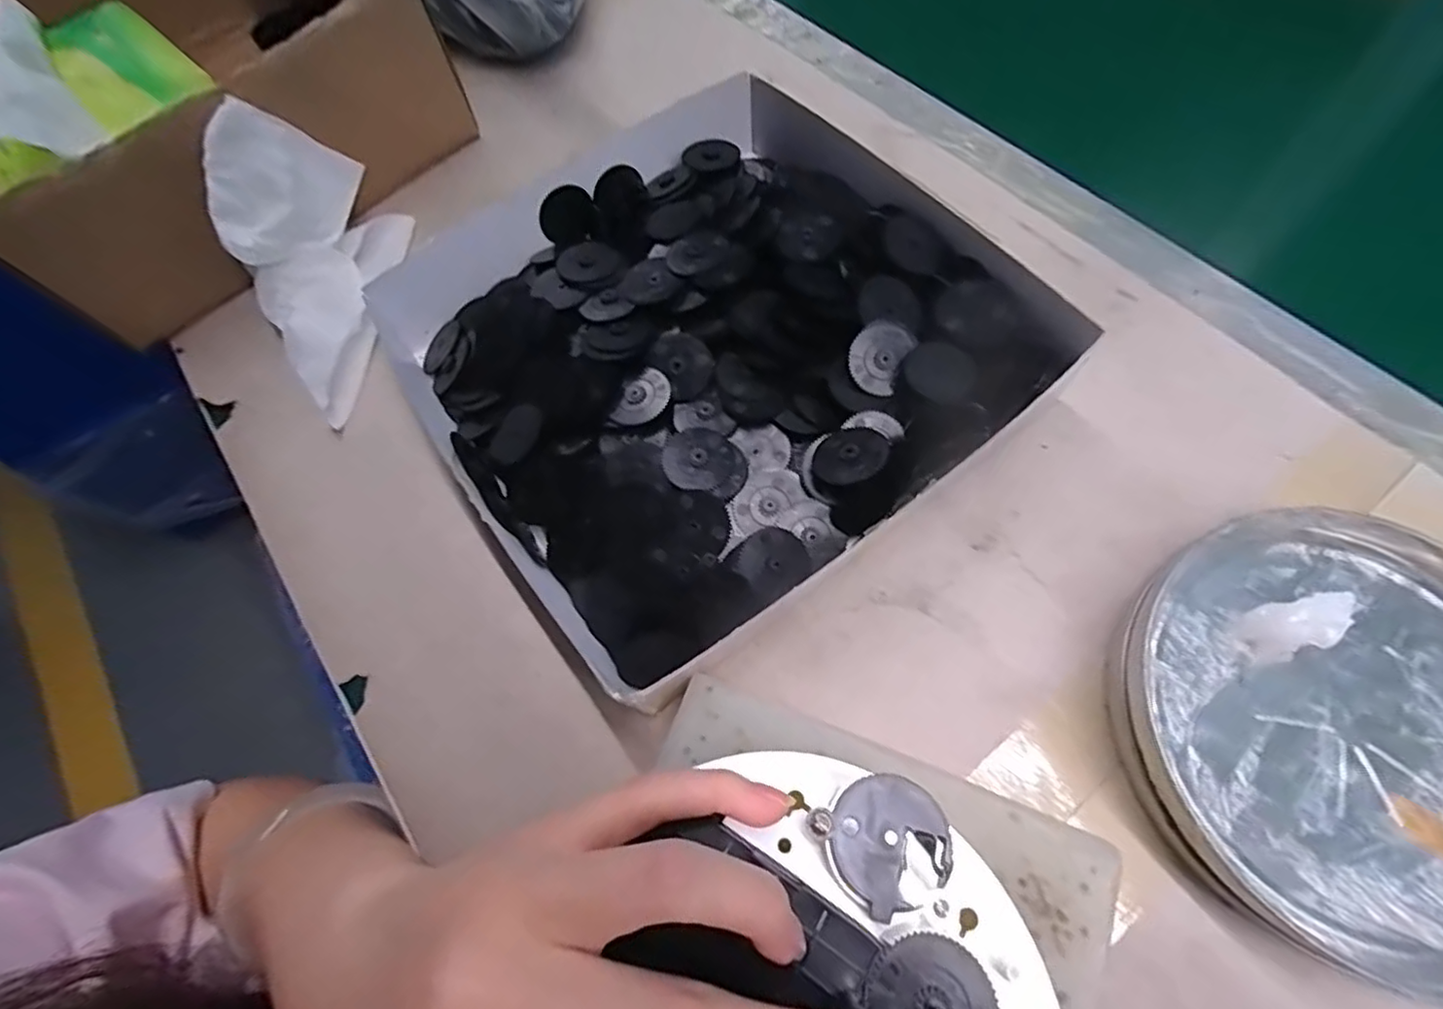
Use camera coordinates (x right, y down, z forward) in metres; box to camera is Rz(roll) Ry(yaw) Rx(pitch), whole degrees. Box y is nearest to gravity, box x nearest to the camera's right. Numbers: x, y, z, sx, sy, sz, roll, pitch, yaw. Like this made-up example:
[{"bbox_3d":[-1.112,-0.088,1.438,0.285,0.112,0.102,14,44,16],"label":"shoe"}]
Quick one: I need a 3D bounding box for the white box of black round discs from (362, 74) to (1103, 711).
[{"bbox_3d":[-0.005,-0.068,0.254,0.220,0.034,0.210,-36,68,-10],"label":"white box of black round discs"}]

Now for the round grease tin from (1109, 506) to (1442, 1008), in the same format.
[{"bbox_3d":[0.190,0.065,0.187,0.128,0.023,0.126,-2,66,5],"label":"round grease tin"}]

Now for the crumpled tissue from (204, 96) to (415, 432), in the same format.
[{"bbox_3d":[-0.168,-0.104,0.264,0.081,0.073,0.089,-38,68,-11],"label":"crumpled tissue"}]

